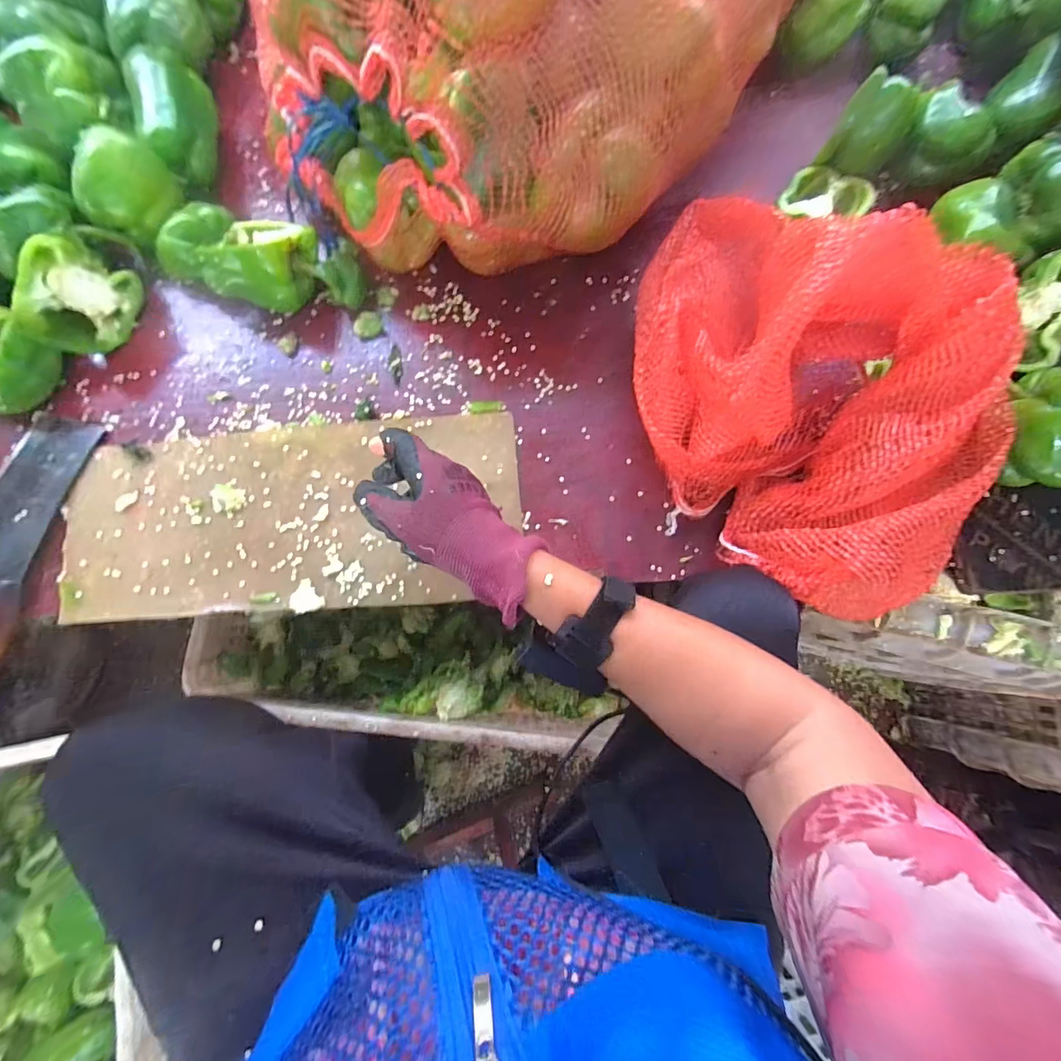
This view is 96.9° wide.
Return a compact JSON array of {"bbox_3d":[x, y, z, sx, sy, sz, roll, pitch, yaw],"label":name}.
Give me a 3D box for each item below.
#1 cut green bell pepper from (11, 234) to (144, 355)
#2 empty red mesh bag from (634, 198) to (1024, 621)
[{"bbox_3d":[-0.455,-0.230,0.467,0.046,0.091,0.097,16,96,23],"label":"cut green bell pepper"},{"bbox_3d":[0.222,-0.124,0.381,0.233,0.158,0.368,-34,81,-6],"label":"empty red mesh bag"}]

